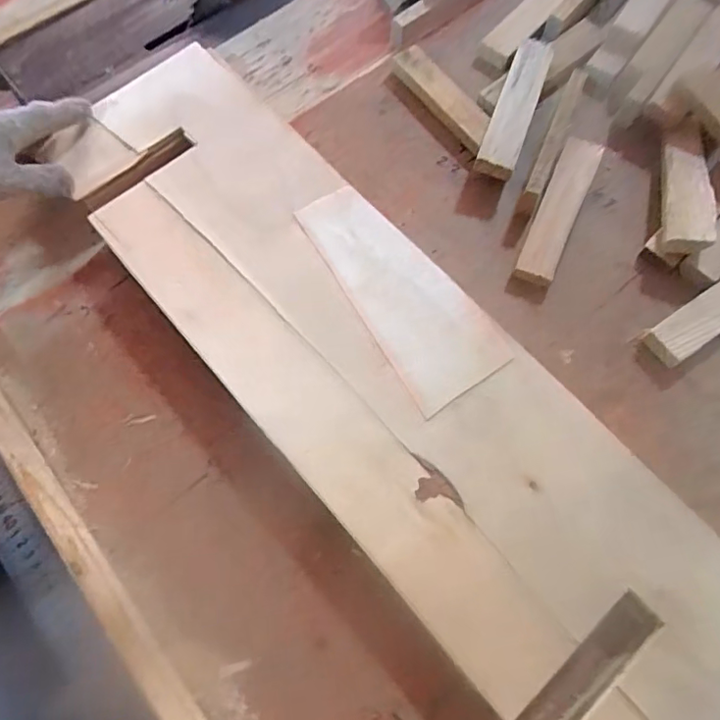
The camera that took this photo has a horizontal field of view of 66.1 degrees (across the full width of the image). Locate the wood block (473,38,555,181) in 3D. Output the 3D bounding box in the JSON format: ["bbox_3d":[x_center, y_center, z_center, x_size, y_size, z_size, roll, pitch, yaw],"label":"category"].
[{"bbox_3d":[0.152,-0.250,0.535,0.036,0.016,0.159,19,72,9],"label":"wood block"}]

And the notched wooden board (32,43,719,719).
[{"bbox_3d":[0.000,-0.002,0.451,0.194,0.019,0.713,-40,74,-11],"label":"notched wooden board"}]

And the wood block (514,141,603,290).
[{"bbox_3d":[0.186,-0.141,0.517,0.036,0.030,0.154,23,73,10],"label":"wood block"}]

